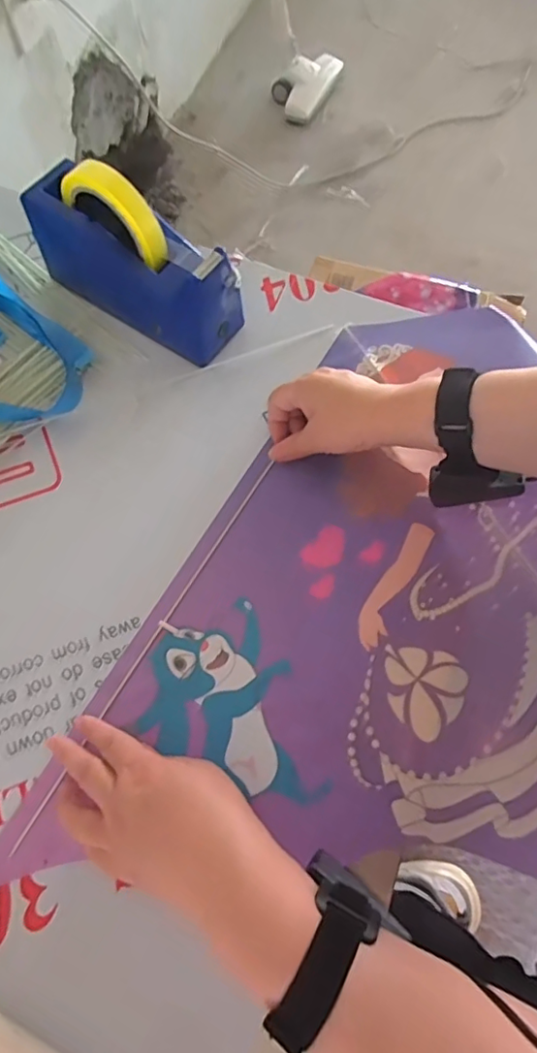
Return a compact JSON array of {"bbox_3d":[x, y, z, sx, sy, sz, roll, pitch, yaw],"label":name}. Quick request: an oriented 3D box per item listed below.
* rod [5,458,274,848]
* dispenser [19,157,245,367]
[{"bbox_3d":[-0.087,0.084,0.444,0.006,0.004,0.349,29,71,10],"label":"rod"},{"bbox_3d":[-0.125,-0.249,0.517,0.204,0.130,0.068,29,69,10],"label":"dispenser"}]

